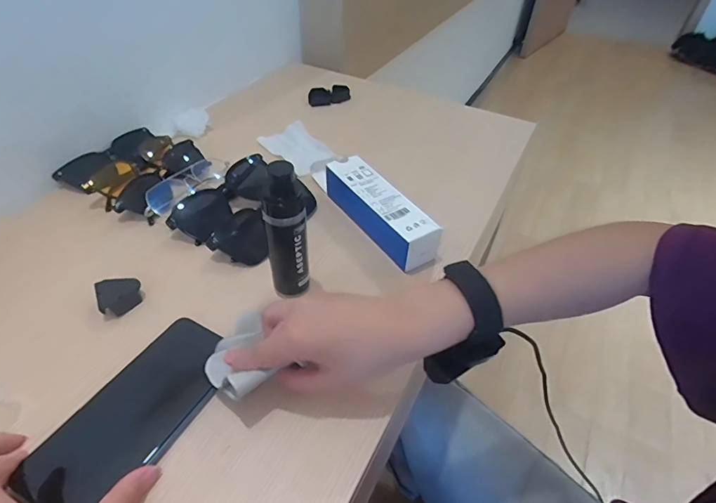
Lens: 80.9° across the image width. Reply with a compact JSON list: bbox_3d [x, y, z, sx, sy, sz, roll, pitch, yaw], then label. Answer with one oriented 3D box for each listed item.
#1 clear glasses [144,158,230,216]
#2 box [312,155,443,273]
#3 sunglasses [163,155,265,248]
[{"bbox_3d":[-0.212,-0.087,0.523,0.038,0.029,0.137,17,46,14],"label":"clear glasses"},{"bbox_3d":[0.015,-0.053,0.490,0.047,0.053,0.195,-24,50,-25],"label":"box"},{"bbox_3d":[-0.157,-0.064,0.501,0.053,0.037,0.139,29,50,25],"label":"sunglasses"}]

